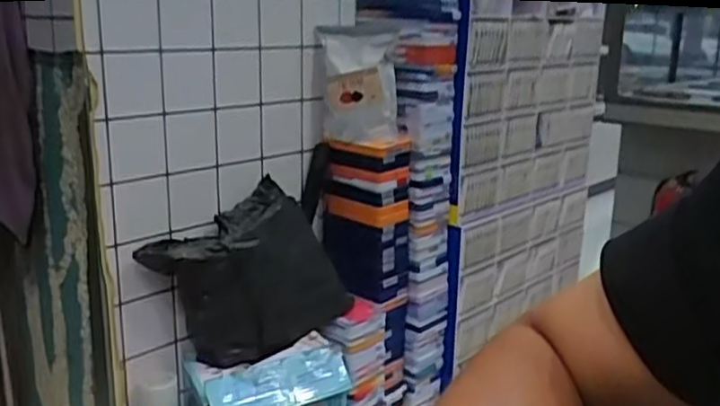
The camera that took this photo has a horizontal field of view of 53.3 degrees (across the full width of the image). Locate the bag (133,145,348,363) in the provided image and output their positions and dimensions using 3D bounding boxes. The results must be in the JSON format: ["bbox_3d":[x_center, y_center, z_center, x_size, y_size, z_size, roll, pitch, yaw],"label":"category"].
[{"bbox_3d":[-0.167,0.113,1.293,0.148,0.278,0.434,12,18,36],"label":"bag"}]

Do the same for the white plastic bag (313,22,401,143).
[{"bbox_3d":[-0.004,-0.228,1.361,0.159,0.209,0.066,12,18,35],"label":"white plastic bag"}]

